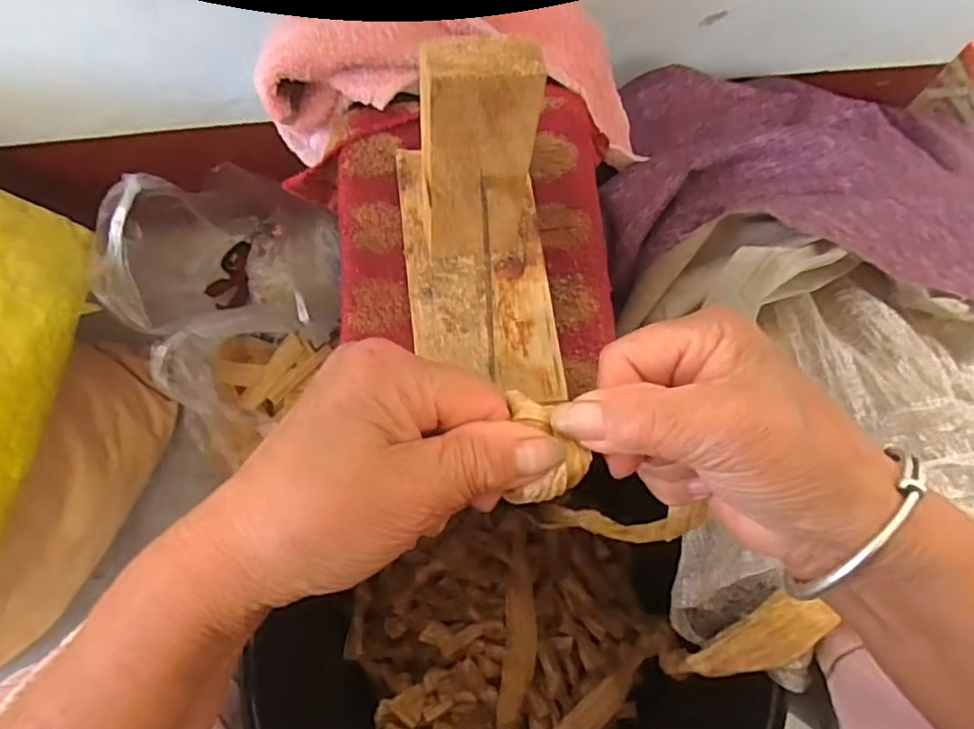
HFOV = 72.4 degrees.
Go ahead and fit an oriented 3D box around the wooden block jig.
[{"bbox_3d":[-0.001,-0.049,0.282,0.072,0.124,0.111,-6,74,-4],"label":"wooden block jig"}]

